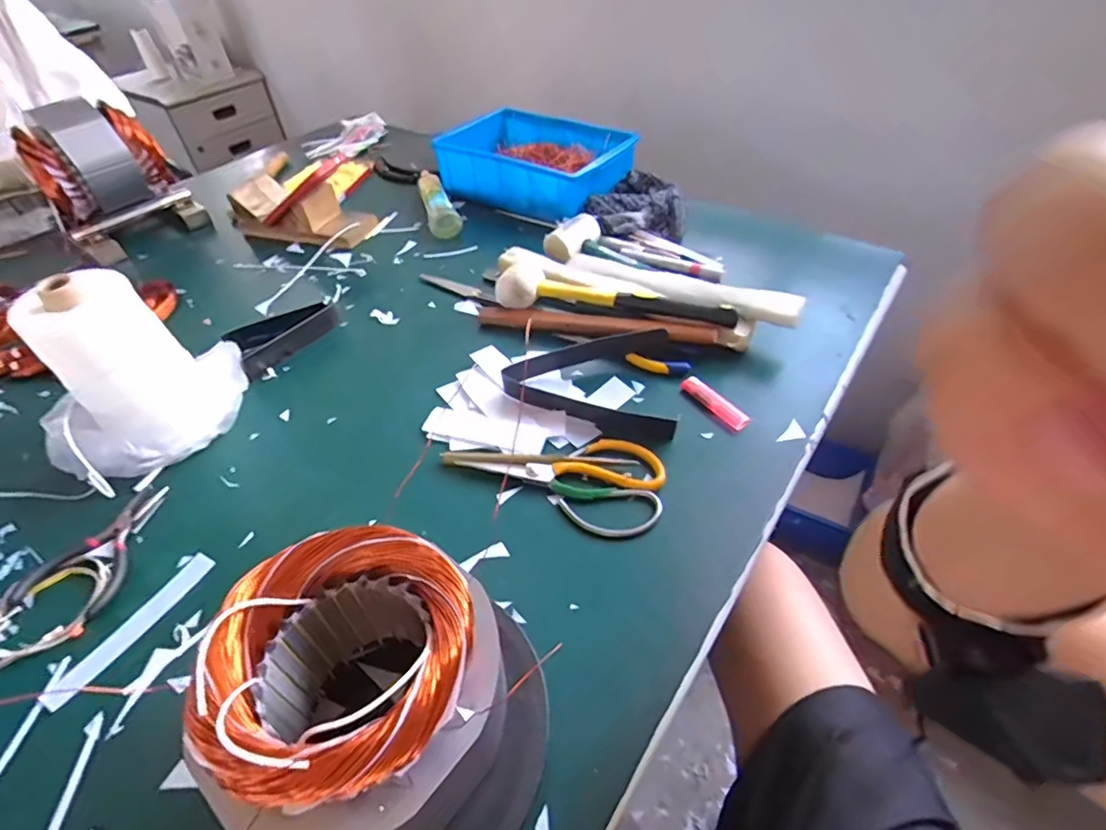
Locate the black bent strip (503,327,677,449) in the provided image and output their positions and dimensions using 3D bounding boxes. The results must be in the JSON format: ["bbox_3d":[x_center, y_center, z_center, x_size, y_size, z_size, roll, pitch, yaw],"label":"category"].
[{"bbox_3d":[0.049,-0.046,0.566,0.179,0.032,0.140,15,48,16],"label":"black bent strip"}]

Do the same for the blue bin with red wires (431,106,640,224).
[{"bbox_3d":[-0.022,-0.409,0.884,0.273,0.088,0.198,27,53,26],"label":"blue bin with red wires"}]

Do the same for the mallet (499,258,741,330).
[{"bbox_3d":[0.070,-0.130,0.628,0.280,0.052,0.067,16,49,17],"label":"mallet"}]

